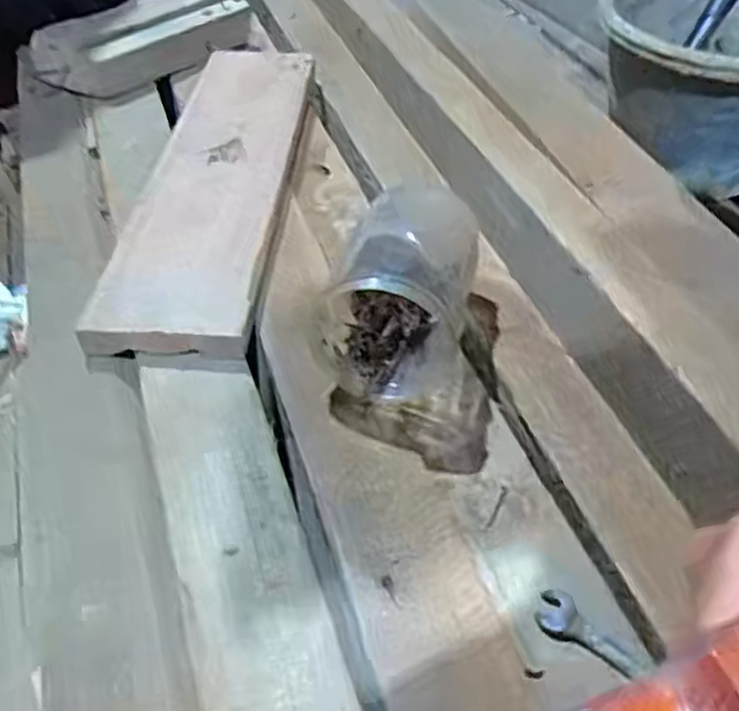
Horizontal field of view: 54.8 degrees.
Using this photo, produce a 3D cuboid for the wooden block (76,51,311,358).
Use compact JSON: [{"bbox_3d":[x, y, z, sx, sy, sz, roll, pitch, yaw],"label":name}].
[{"bbox_3d":[-0.137,-0.177,0.681,0.118,0.039,0.480,3,46,2],"label":"wooden block"}]

